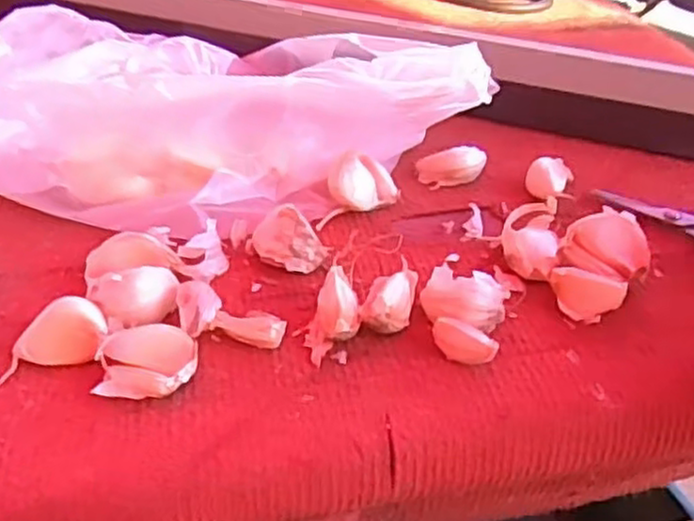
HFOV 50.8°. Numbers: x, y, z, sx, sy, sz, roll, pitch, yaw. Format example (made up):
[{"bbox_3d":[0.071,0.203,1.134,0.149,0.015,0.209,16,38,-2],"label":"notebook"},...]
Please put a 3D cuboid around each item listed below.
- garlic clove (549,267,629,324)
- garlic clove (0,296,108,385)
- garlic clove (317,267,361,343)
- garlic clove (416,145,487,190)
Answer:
[{"bbox_3d":[0.092,0.014,0.282,0.028,0.015,0.013,13,34,19],"label":"garlic clove"},{"bbox_3d":[-0.103,0.028,0.259,0.035,0.021,0.018,-6,32,-10],"label":"garlic clove"},{"bbox_3d":[-0.004,0.019,0.272,0.015,0.017,0.028,-6,32,-10],"label":"garlic clove"},{"bbox_3d":[0.053,-0.048,0.366,0.034,0.016,0.015,-1,32,-2],"label":"garlic clove"}]

